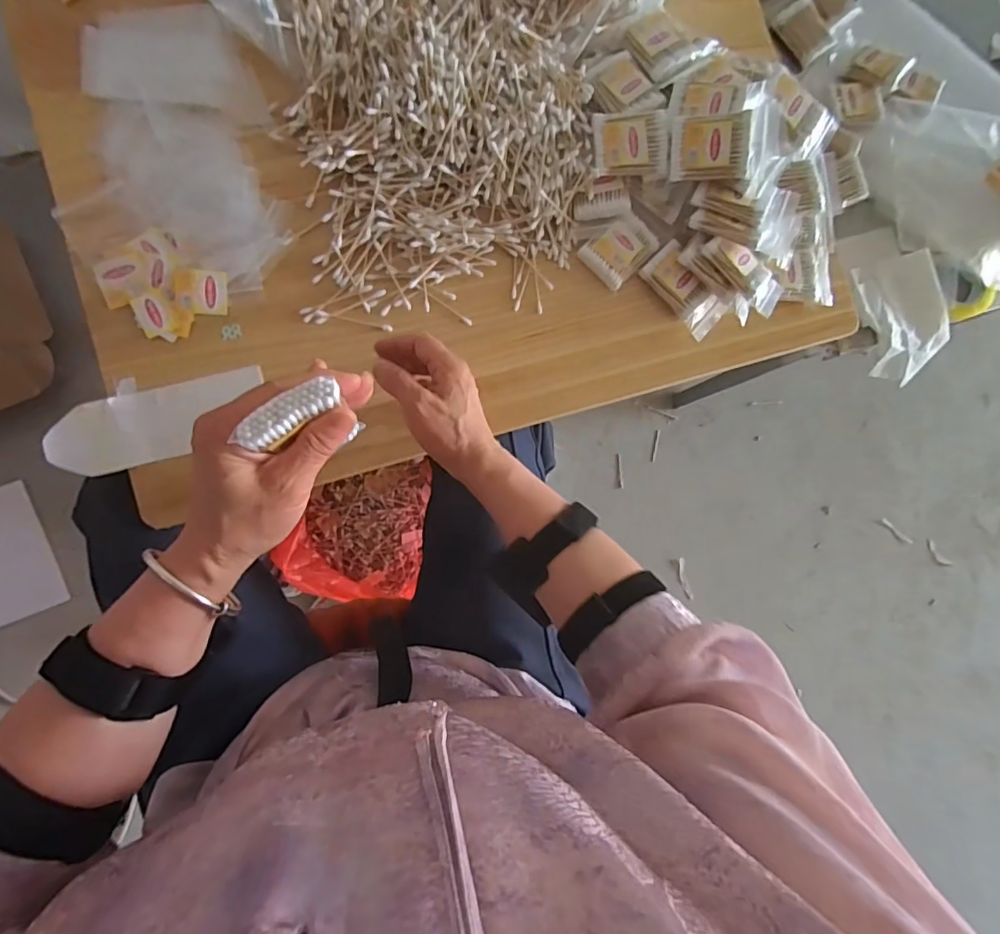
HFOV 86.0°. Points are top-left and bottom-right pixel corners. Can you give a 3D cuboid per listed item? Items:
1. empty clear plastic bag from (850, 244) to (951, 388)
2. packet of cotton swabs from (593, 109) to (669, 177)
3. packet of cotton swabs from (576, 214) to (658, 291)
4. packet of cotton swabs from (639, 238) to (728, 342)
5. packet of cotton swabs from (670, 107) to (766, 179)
[{"bbox_3d":[0.514,-0.191,0.687,0.099,0.041,0.151,-21,88,-11],"label":"empty clear plastic bag"},{"bbox_3d":[0.132,-0.327,0.540,0.073,0.012,0.061,-2,100,3],"label":"packet of cotton swabs"},{"bbox_3d":[0.126,-0.230,0.564,0.055,0.013,0.073,44,79,-3],"label":"packet of cotton swabs"},{"bbox_3d":[0.200,-0.190,0.577,0.050,0.020,0.096,-42,92,-11],"label":"packet of cotton swabs"},{"bbox_3d":[0.212,-0.314,0.526,0.084,0.014,0.057,3,105,10],"label":"packet of cotton swabs"}]

